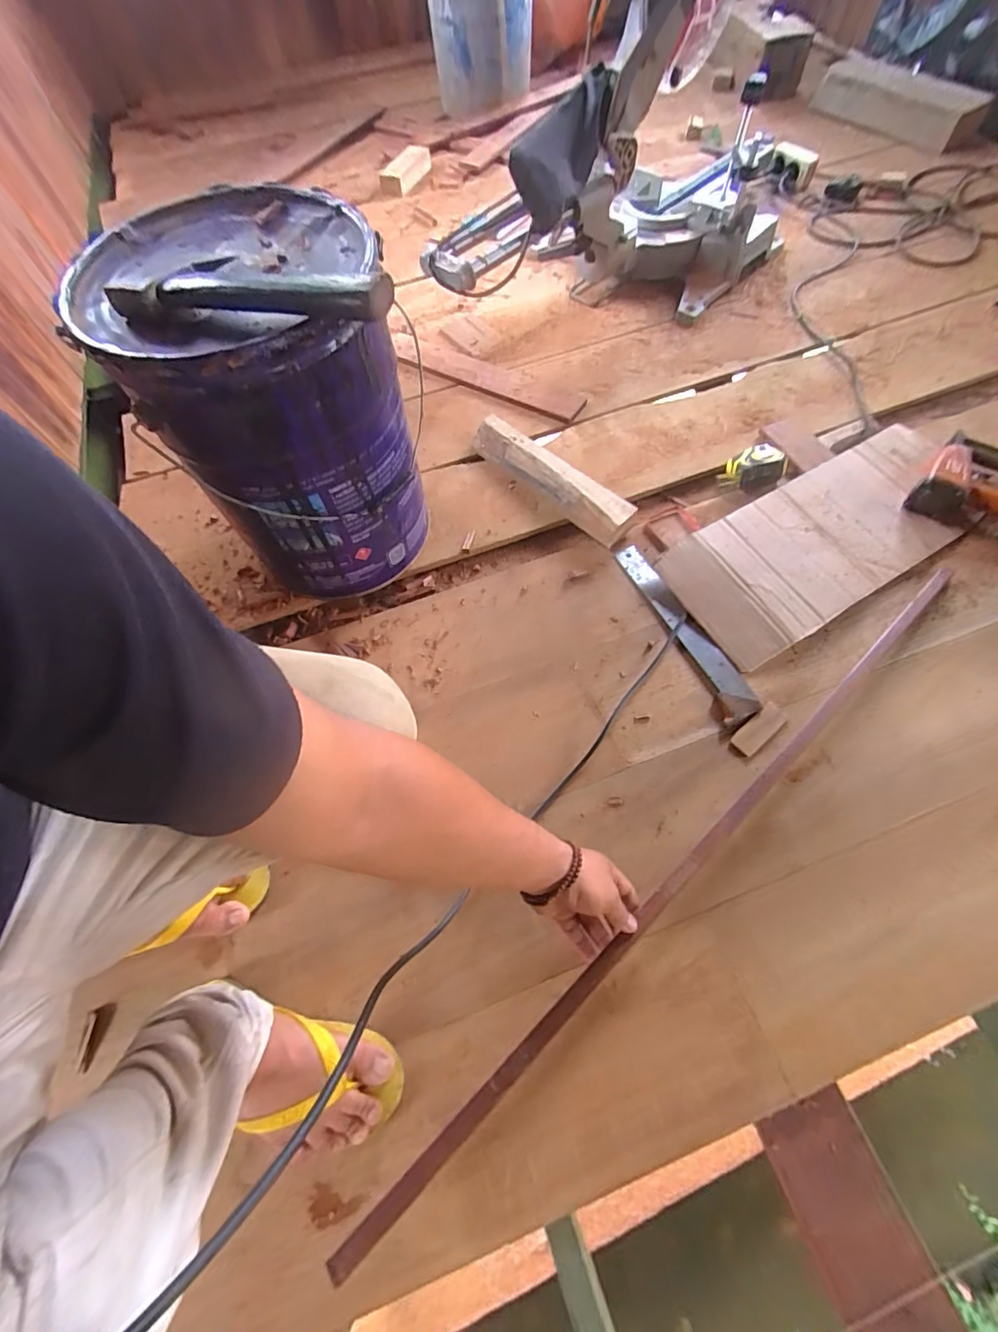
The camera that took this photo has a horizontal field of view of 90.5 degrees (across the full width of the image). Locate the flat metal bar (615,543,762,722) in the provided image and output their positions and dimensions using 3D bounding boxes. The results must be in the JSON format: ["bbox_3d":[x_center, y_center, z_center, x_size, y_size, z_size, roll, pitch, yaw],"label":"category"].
[{"bbox_3d":[0.250,-0.057,0.693,0.056,0.011,0.300,-27,66,-9],"label":"flat metal bar"}]

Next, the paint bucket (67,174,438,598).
[{"bbox_3d":[-0.247,-0.303,0.625,0.265,0.391,0.285,-13,65,-3],"label":"paint bucket"}]

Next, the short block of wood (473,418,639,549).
[{"bbox_3d":[0.079,-0.305,0.802,0.312,0.039,0.068,41,74,20],"label":"short block of wood"}]

